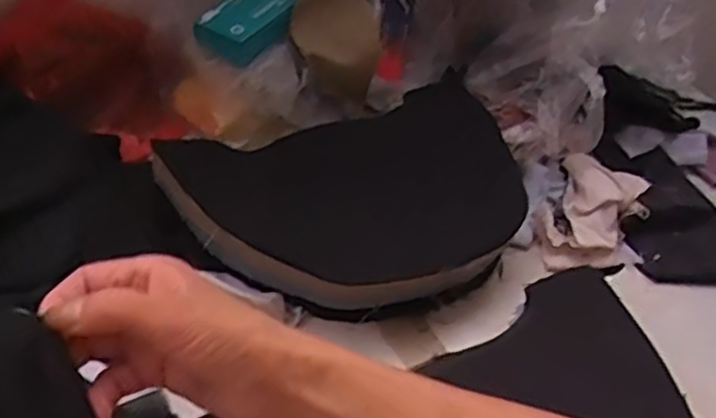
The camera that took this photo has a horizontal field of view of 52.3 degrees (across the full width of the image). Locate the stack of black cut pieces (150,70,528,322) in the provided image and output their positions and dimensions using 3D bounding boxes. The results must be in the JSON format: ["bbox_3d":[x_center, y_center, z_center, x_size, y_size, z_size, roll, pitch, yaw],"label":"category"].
[{"bbox_3d":[0.005,-0.003,0.597,0.288,0.063,0.198,-15,46,-24],"label":"stack of black cut pieces"}]

